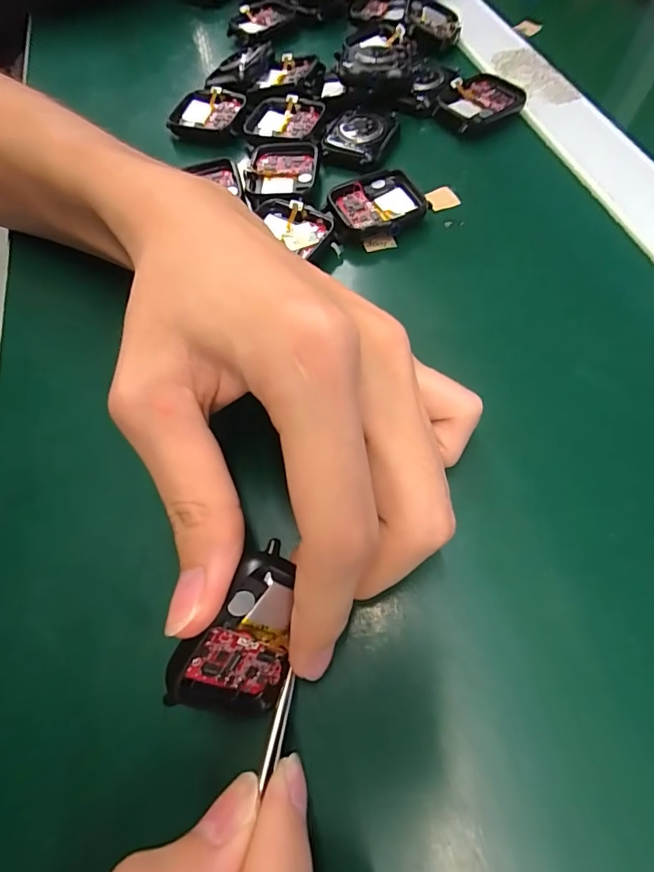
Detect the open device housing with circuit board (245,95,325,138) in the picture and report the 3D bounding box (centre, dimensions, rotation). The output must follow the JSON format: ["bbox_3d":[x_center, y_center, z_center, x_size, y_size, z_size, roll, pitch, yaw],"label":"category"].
[{"bbox_3d":[-0.024,-0.180,0.255,0.042,0.010,0.034,13,64,11],"label":"open device housing with circuit board"}]

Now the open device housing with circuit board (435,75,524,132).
[{"bbox_3d":[0.088,-0.189,0.253,0.046,0.011,0.037,-30,64,-11],"label":"open device housing with circuit board"}]

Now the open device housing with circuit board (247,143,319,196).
[{"bbox_3d":[-0.024,-0.144,0.238,0.036,0.008,0.035,4,63,6],"label":"open device housing with circuit board"}]

